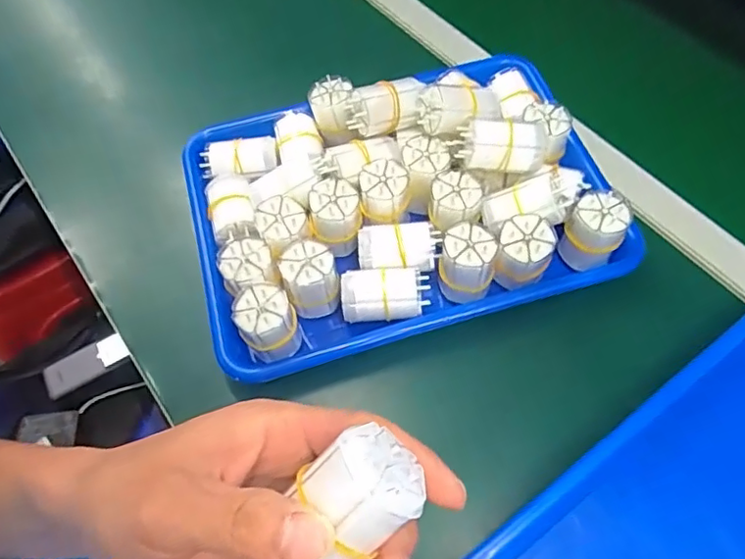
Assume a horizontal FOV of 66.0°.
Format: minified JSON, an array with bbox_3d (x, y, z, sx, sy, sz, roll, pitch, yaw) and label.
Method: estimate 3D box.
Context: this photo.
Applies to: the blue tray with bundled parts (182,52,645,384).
[{"bbox_3d":[0.017,-0.076,0.453,0.322,0.075,0.240,-15,61,-7],"label":"blue tray with bundled parts"}]

